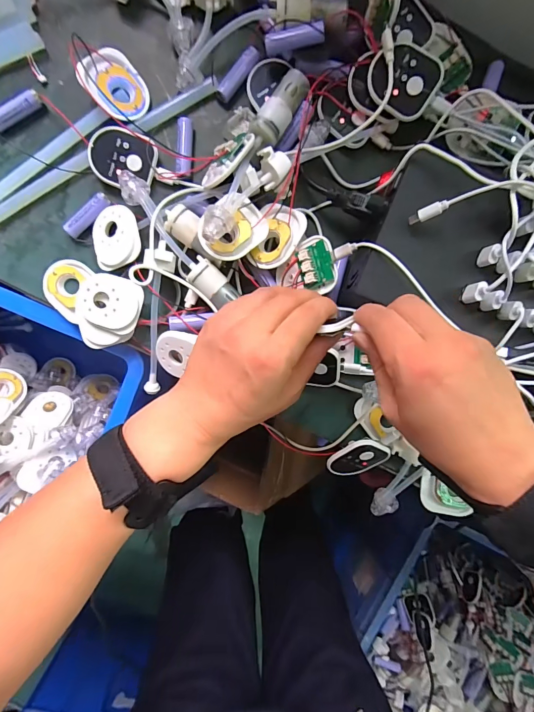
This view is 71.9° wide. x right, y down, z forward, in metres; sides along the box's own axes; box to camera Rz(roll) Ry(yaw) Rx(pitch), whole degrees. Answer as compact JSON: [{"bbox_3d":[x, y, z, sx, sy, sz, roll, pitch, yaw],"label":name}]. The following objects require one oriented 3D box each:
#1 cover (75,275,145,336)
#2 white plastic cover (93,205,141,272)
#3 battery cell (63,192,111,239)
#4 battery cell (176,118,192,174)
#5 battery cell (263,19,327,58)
[{"bbox_3d":[-0.144,-0.048,0.337,0.057,0.014,0.050,19,91,-4],"label":"cover"},{"bbox_3d":[-0.138,-0.108,0.340,0.047,0.014,0.057,-6,87,16],"label":"white plastic cover"},{"bbox_3d":[-0.166,-0.130,0.344,0.014,0.016,0.049,43,89,-4],"label":"battery cell"},{"bbox_3d":[-0.076,-0.193,0.338,0.013,0.015,0.051,2,92,-4],"label":"battery cell"},{"bbox_3d":[0.023,-0.264,0.306,0.048,0.016,0.012,-6,92,12],"label":"battery cell"}]

